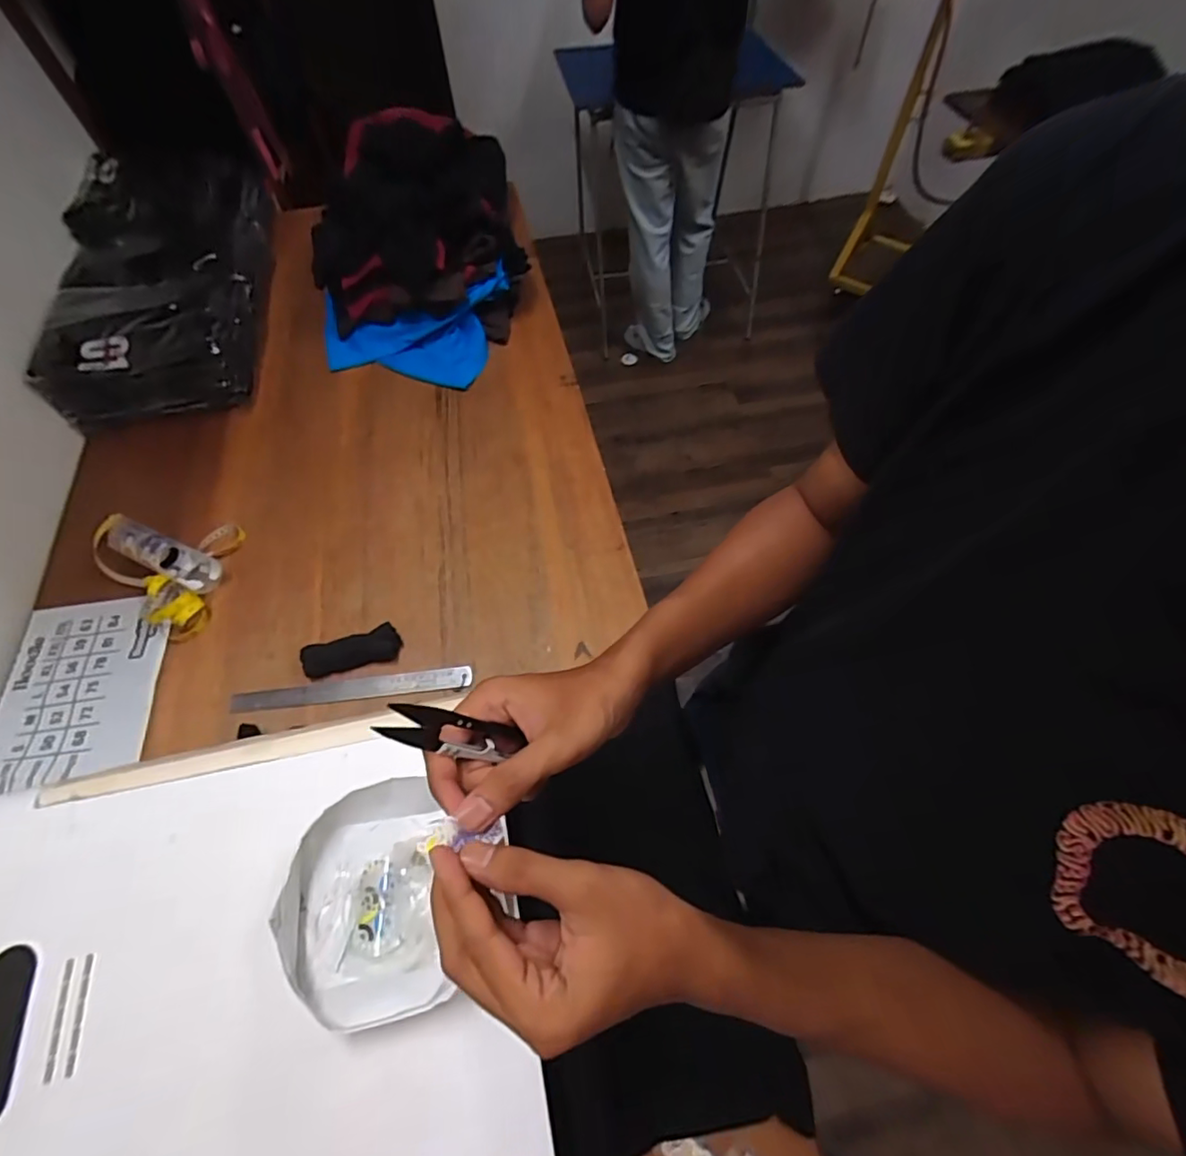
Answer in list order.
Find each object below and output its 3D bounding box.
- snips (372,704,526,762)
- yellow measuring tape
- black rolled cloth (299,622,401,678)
[{"bbox_3d":[-0.075,0.088,0.315,0.018,0.099,0.017,-23,57,25],"label":"snips"},{"bbox_3d":[-0.632,-0.034,0.849,0.256,0.040,0.177,37,67,19],"label":"yellow measuring tape"},{"bbox_3d":[-0.336,0.102,0.782,0.128,0.023,0.047,-15,61,-8],"label":"black rolled cloth"}]

